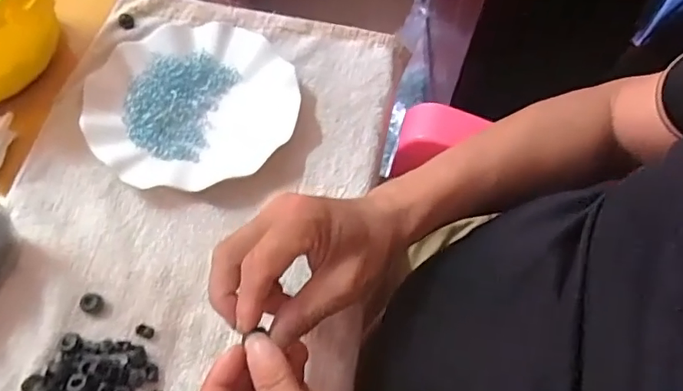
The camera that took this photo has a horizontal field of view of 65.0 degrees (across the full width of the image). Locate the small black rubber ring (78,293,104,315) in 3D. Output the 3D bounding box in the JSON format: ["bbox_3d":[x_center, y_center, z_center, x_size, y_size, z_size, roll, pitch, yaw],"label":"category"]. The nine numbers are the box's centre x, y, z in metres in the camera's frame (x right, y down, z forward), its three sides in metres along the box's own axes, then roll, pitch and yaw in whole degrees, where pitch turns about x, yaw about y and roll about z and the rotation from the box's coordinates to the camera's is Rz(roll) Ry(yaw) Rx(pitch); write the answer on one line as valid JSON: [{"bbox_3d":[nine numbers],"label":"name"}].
[{"bbox_3d":[-0.184,0.080,0.395,0.014,0.013,0.014,1,59,-2],"label":"small black rubber ring"}]

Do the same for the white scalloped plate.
[{"bbox_3d":[-0.133,-0.088,0.484,0.176,0.028,0.169,-9,60,-9],"label":"white scalloped plate"}]

